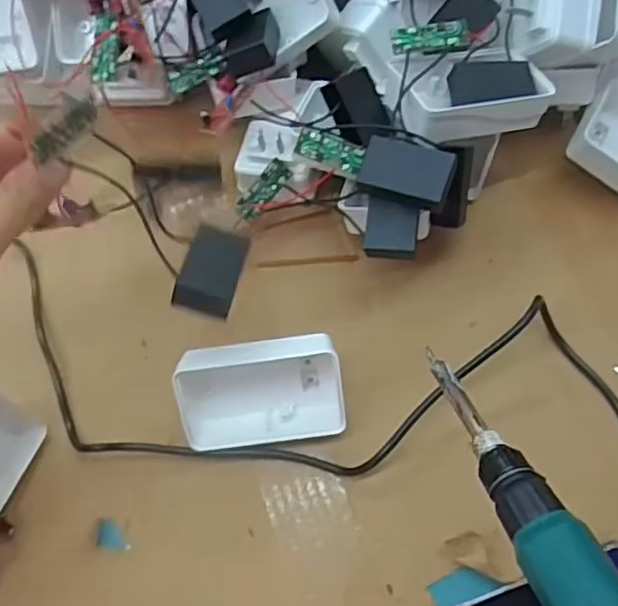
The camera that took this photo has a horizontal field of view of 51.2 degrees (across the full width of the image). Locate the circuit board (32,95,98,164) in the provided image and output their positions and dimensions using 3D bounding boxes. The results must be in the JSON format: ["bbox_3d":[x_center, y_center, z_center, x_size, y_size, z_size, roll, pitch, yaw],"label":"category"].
[{"bbox_3d":[-0.103,-0.073,0.271,0.007,0.015,0.039,17,47,7],"label":"circuit board"}]

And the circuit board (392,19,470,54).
[{"bbox_3d":[0.072,-0.157,0.380,0.044,0.007,0.016,-7,66,0],"label":"circuit board"}]

